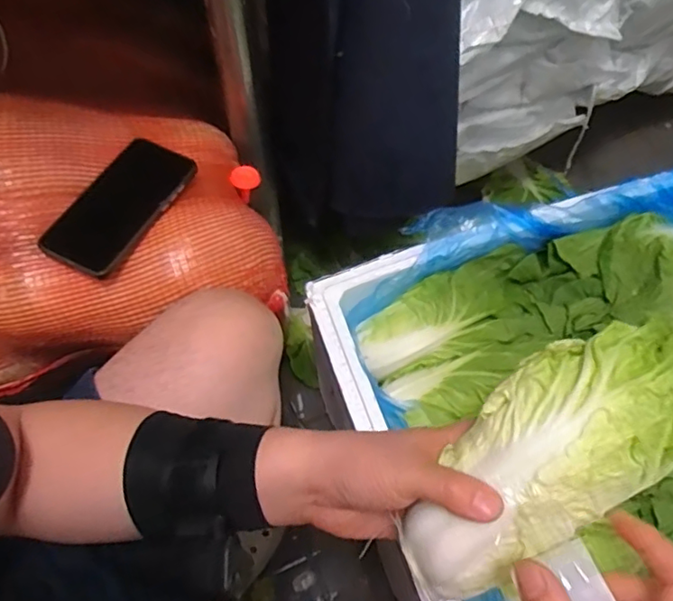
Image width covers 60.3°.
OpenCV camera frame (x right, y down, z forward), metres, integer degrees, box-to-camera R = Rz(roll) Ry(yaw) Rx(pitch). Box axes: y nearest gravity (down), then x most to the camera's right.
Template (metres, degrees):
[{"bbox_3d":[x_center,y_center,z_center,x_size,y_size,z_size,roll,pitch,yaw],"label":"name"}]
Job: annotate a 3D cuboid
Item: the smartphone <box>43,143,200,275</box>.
[{"bbox_3d":[-0.211,-0.093,0.568,0.076,0.014,0.152,31,68,7],"label":"smartphone"}]

